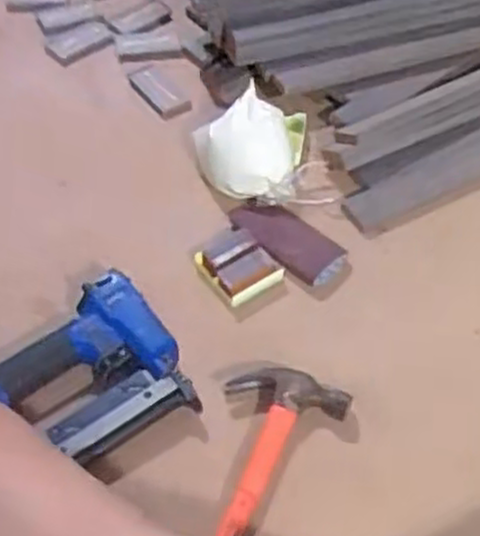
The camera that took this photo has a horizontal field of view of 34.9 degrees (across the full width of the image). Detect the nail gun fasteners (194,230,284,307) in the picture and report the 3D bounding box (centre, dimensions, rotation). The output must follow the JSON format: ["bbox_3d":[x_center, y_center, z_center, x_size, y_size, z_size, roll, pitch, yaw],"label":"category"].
[{"bbox_3d":[-0.002,-0.003,0.723,0.058,0.013,0.071,-33,60,-25],"label":"nail gun fasteners"}]

